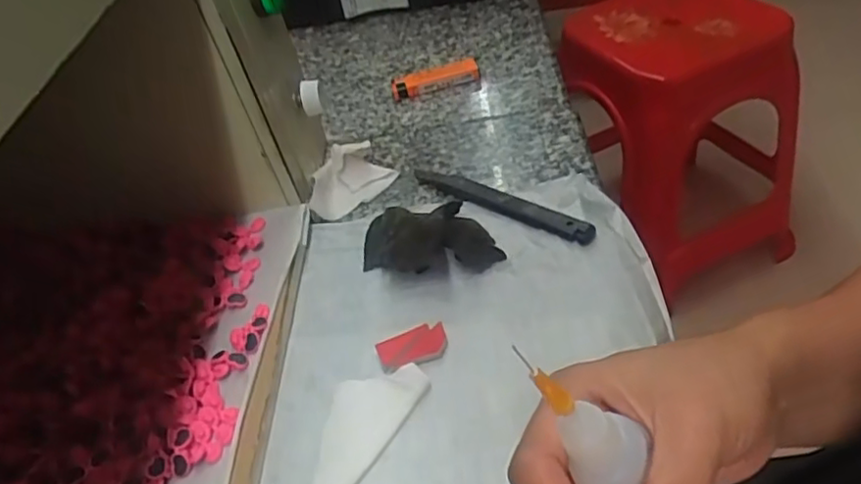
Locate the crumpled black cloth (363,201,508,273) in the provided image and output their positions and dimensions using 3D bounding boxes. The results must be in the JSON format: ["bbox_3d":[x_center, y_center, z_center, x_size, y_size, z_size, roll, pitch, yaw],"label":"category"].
[{"bbox_3d":[0.000,-0.004,0.410,0.086,0.032,0.037,-5,43,9],"label":"crumpled black cloth"}]

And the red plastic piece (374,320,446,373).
[{"bbox_3d":[-0.010,0.058,0.370,0.040,0.004,0.026,-21,43,-9],"label":"red plastic piece"}]

